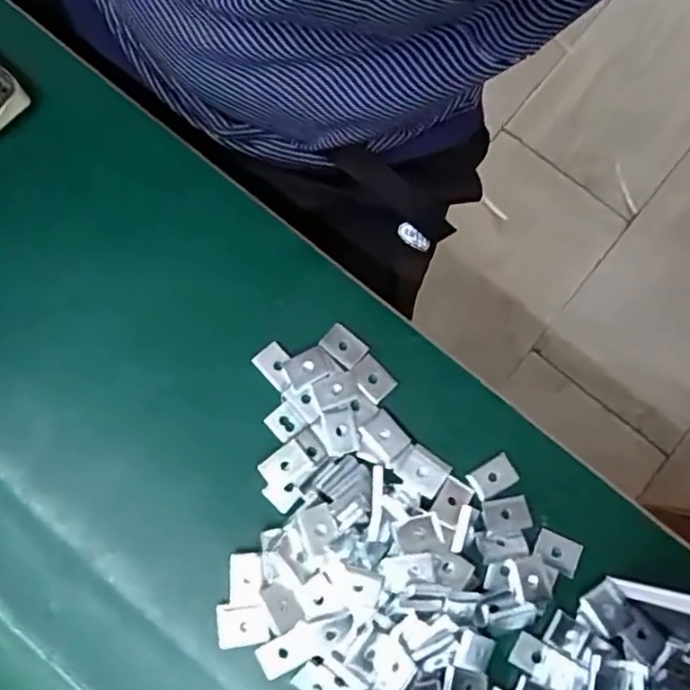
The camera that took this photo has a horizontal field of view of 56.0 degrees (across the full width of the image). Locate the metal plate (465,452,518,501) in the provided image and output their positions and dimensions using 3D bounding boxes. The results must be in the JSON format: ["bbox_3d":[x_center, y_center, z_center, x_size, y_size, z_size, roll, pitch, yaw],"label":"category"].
[{"bbox_3d":[0.094,0.085,0.416,0.029,0.006,0.019,-29,81,-6],"label":"metal plate"}]

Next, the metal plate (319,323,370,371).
[{"bbox_3d":[-0.001,0.000,0.430,0.028,0.004,0.022,40,81,7],"label":"metal plate"}]

